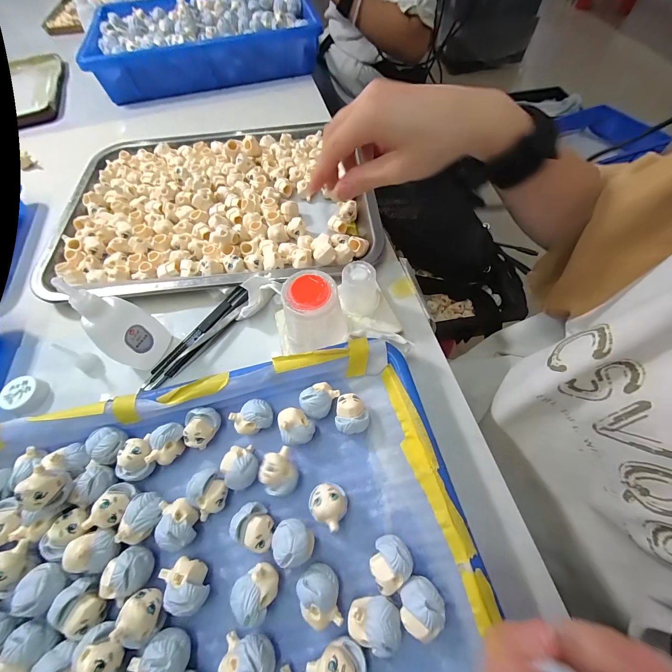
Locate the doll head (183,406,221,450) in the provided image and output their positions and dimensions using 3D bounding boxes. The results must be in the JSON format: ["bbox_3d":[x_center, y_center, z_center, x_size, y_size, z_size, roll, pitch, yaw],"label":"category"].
[{"bbox_3d":[-0.098,0.068,0.220,0.019,0.020,0.028,10,64,8],"label":"doll head"}]

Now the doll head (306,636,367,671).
[{"bbox_3d":[0.001,0.173,0.156,0.029,0.024,0.019,-5,63,0],"label":"doll head"}]

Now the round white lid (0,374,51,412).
[{"bbox_3d":[-0.259,0.049,0.249,0.030,0.013,0.028,-1,63,2],"label":"round white lid"}]

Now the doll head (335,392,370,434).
[{"bbox_3d":[0.011,0.057,0.220,0.023,0.022,0.028,-10,63,-3],"label":"doll head"}]

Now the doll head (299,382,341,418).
[{"bbox_3d":[-0.012,0.048,0.225,0.023,0.022,0.027,38,71,19],"label":"doll head"}]

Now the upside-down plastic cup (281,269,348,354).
[{"bbox_3d":[-0.020,-0.015,0.231,0.048,0.062,0.042,-9,63,-2],"label":"upside-down plastic cup"}]

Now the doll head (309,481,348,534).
[{"bbox_3d":[-0.005,0.107,0.191,0.023,0.028,0.022,-1,63,2],"label":"doll head"}]

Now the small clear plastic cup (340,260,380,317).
[{"bbox_3d":[0.022,-0.042,0.264,0.033,0.042,0.040,6,63,6],"label":"small clear plastic cup"}]

